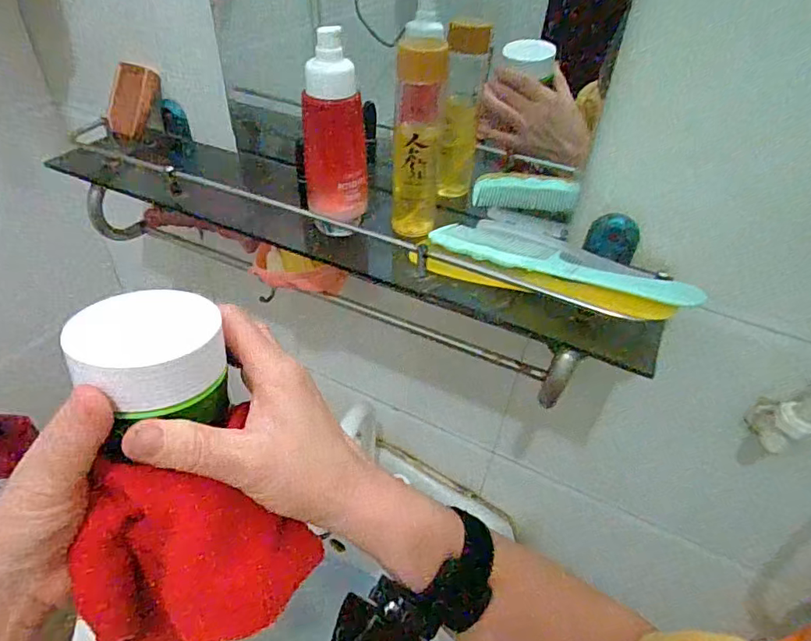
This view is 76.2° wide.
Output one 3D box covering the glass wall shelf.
[{"bbox_3d":[-0.064,-0.074,0.502,0.572,0.104,0.146,21,44,17],"label":"glass wall shelf"}]

